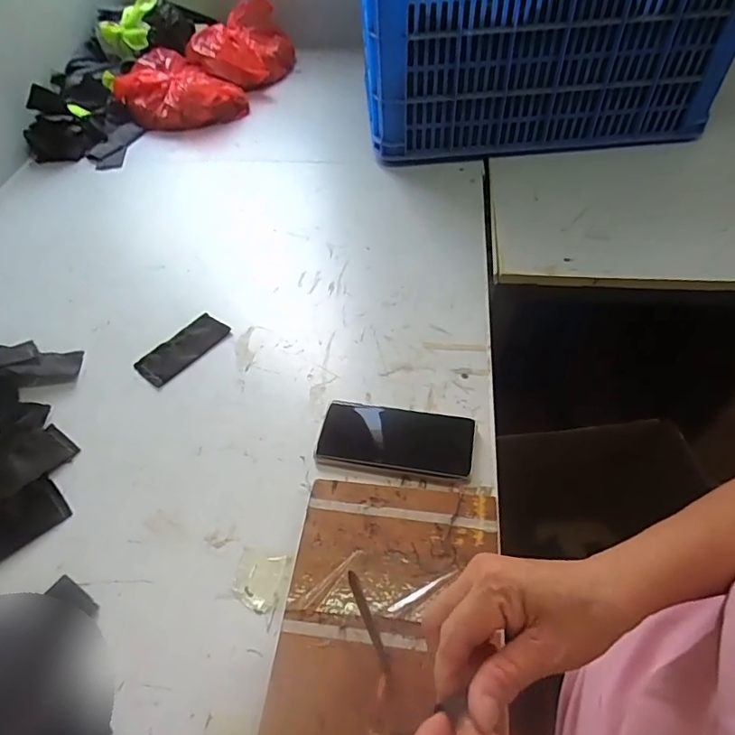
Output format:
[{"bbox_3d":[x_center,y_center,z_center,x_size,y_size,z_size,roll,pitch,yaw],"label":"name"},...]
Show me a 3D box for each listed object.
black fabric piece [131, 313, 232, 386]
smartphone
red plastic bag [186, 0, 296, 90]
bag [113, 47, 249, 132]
[{"bbox_3d":[-0.234,-0.025,0.646,0.057,0.005,0.117,31,59,25],"label":"black fabric piece"},{"bbox_3d":[0.029,0.076,0.535,0.161,0.015,0.076,7,52,9],"label":"smartphone"},{"bbox_3d":[-0.280,-0.715,1.136,0.180,0.115,0.197,23,56,21],"label":"red plastic bag"},{"bbox_3d":[-0.388,-0.572,1.050,0.205,0.079,0.227,-38,58,-24],"label":"bag"}]

